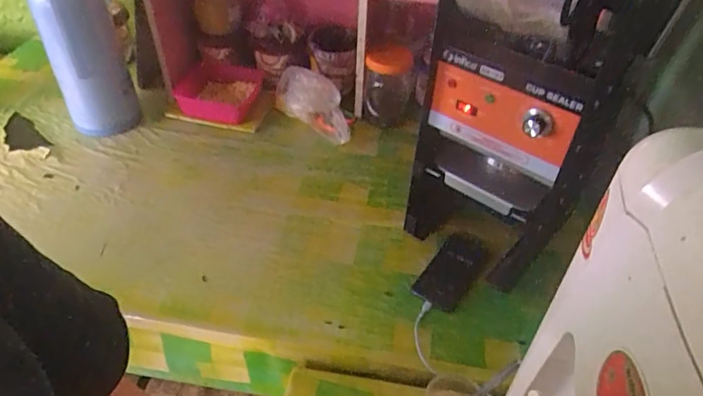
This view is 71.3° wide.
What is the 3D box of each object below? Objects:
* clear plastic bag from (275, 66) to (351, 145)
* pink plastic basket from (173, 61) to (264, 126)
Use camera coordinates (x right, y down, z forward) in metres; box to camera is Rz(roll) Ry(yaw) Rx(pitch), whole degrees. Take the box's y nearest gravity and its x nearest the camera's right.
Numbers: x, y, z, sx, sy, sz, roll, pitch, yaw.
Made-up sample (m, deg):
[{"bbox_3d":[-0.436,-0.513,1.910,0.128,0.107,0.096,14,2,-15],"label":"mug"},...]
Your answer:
[{"bbox_3d":[-0.087,-0.205,1.064,0.201,0.108,0.066,26,49,22],"label":"clear plastic bag"},{"bbox_3d":[-0.298,-0.238,1.124,0.164,0.069,0.156,11,45,8],"label":"pink plastic basket"}]

